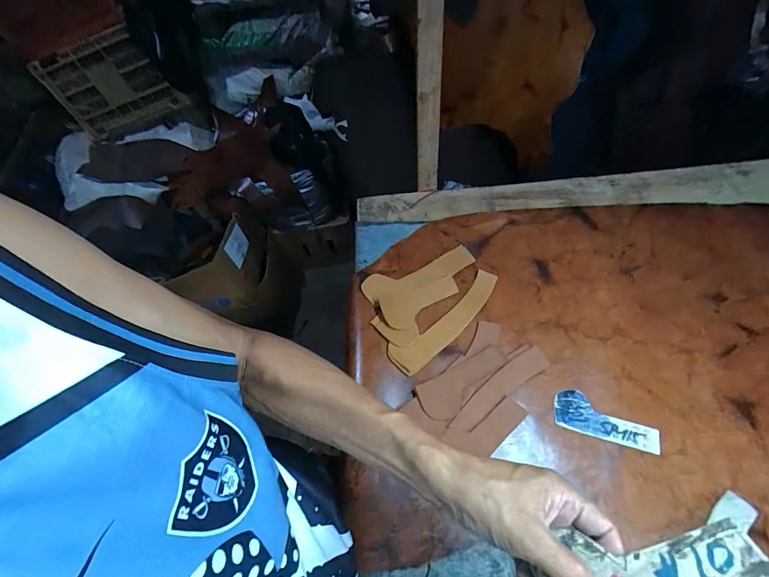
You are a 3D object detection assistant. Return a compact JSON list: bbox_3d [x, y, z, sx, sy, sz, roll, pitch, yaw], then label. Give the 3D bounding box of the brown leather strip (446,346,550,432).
[{"bbox_3d":[0.154,0.136,0.489,0.163,0.011,0.034,-32,62,-16],"label":"brown leather strip"}]

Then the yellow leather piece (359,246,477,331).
[{"bbox_3d":[0.063,-0.014,0.592,0.185,0.011,0.108,-32,62,-16],"label":"yellow leather piece"}]

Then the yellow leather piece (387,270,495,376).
[{"bbox_3d":[0.098,0.049,0.551,0.211,0.011,0.051,-37,63,-18],"label":"yellow leather piece"}]

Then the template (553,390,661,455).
[{"bbox_3d":[0.284,0.169,0.464,0.121,0.004,0.050,14,62,14],"label":"template"}]

